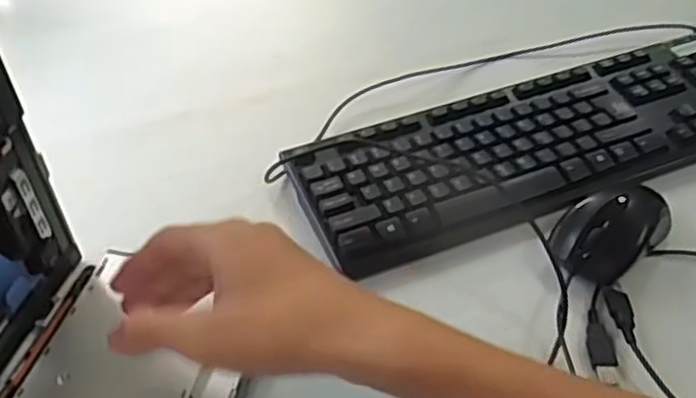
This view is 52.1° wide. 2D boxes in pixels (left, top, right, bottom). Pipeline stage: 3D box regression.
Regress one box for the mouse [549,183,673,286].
[{"bbox_3d":[0.193,0.022,0.525,0.111,0.030,0.056,-33,51,-28],"label":"mouse"}]

